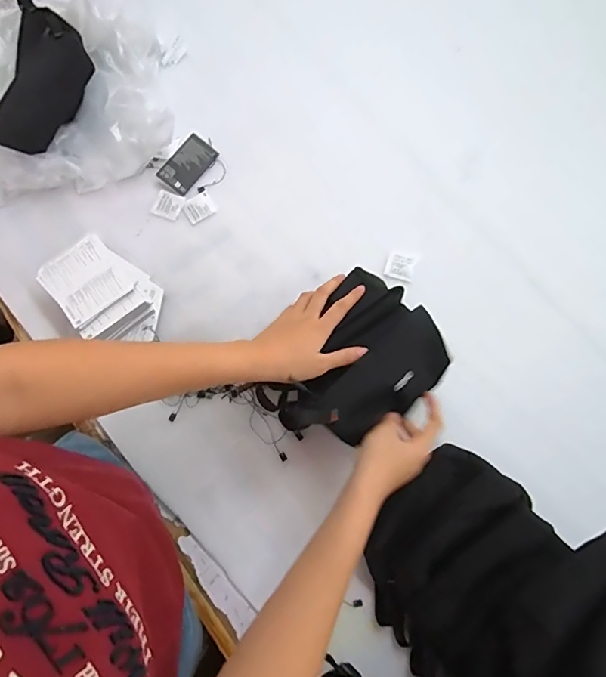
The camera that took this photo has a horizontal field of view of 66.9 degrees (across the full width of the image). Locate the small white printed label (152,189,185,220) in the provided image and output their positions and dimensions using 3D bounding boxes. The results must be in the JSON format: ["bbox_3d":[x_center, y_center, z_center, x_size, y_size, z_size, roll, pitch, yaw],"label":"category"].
[{"bbox_3d":[-0.195,-0.194,0.665,0.037,0.004,0.039,20,80,0],"label":"small white printed label"}]

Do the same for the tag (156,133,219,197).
[{"bbox_3d":[-0.169,-0.256,0.675,0.052,0.006,0.087,37,77,-7],"label":"tag"}]

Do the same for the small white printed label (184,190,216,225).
[{"bbox_3d":[-0.150,-0.189,0.664,0.044,0.004,0.037,-34,82,-12],"label":"small white printed label"}]

